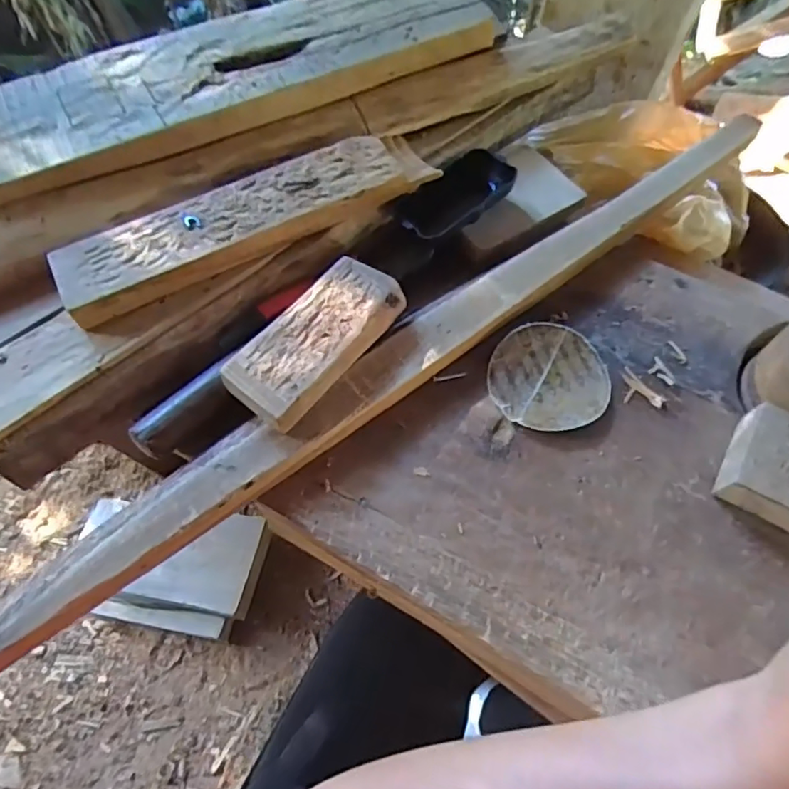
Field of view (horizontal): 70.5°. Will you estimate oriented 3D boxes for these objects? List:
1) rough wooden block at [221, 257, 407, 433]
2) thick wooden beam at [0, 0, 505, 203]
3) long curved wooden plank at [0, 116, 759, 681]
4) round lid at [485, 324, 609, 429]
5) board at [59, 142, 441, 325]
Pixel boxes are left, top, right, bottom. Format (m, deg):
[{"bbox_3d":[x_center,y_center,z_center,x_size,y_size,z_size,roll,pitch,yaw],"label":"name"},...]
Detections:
[{"bbox_3d":[-0.055,-0.040,0.406,0.060,0.025,0.137,37,70,16],"label":"rough wooden block"},{"bbox_3d":[-0.130,-0.270,0.463,0.443,0.022,0.111,-26,68,-13],"label":"thick wooden beam"},{"bbox_3d":[0.002,-0.021,0.422,0.788,0.025,0.048,-35,70,-16],"label":"long curved wooden plank"},{"bbox_3d":[0.119,-0.014,0.430,0.088,0.010,0.086,2,65,0],"label":"round lid"},{"bbox_3d":[-0.110,-0.142,0.436,0.291,0.022,0.065,-28,68,-13],"label":"board"}]

